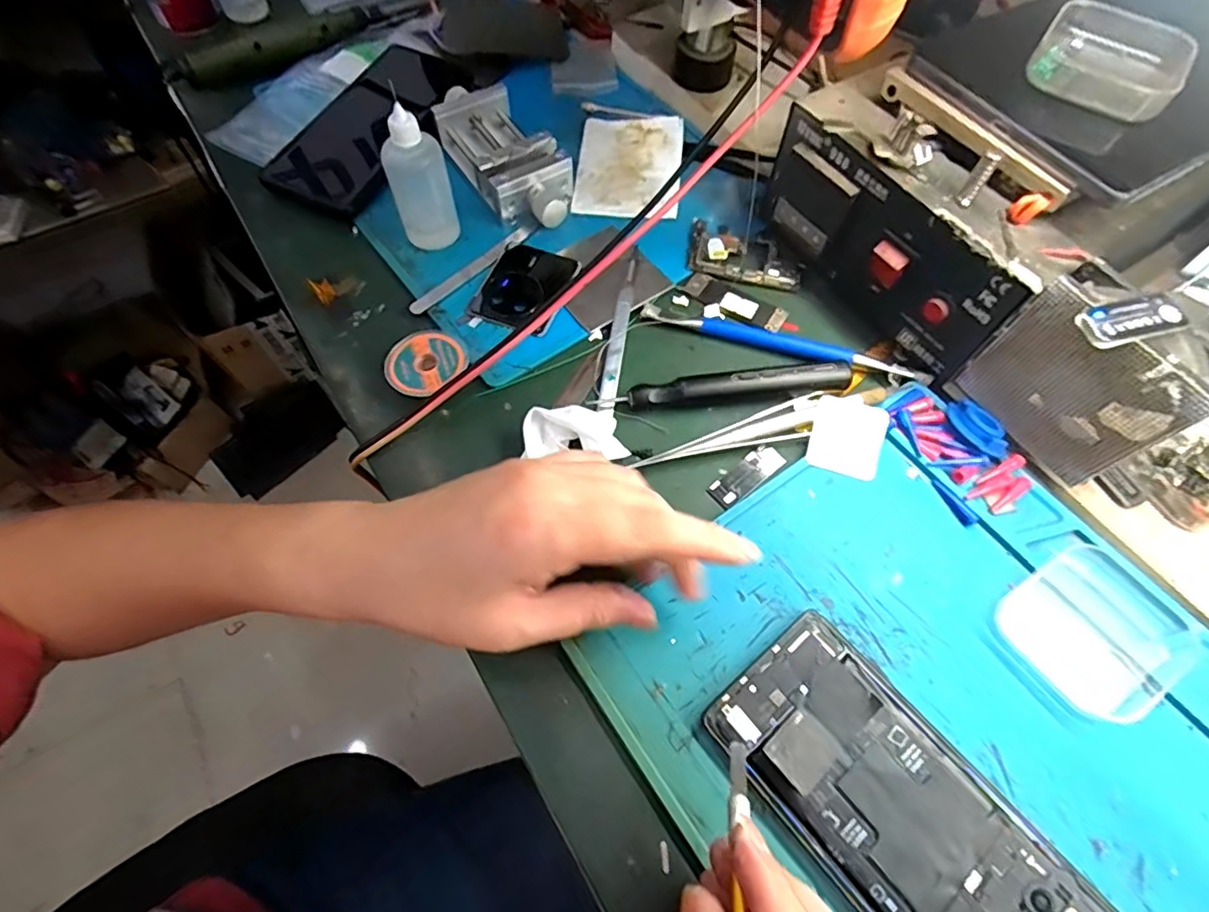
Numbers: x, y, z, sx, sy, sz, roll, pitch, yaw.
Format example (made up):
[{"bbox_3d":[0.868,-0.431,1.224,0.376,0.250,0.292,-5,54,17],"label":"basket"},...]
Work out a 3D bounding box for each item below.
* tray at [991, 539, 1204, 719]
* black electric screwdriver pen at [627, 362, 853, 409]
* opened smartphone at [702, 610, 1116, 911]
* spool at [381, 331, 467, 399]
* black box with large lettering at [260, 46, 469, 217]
[{"bbox_3d":[0.226,0.079,0.265,0.076,0.011,0.063,-31,67,-14],"label":"tray"},{"bbox_3d":[0.075,-0.037,0.321,0.121,0.013,0.016,-7,63,-3],"label":"black electric screwdriver pen"},{"bbox_3d":[0.120,0.145,0.228,0.072,0.013,0.160,-37,68,-17],"label":"opened smartphone"},{"bbox_3d":[-0.101,-0.052,0.330,0.041,0.012,0.044,0,63,1],"label":"spool"},{"bbox_3d":[-0.169,-0.246,0.428,0.076,0.017,0.170,22,65,11],"label":"black box with large lettering"}]

